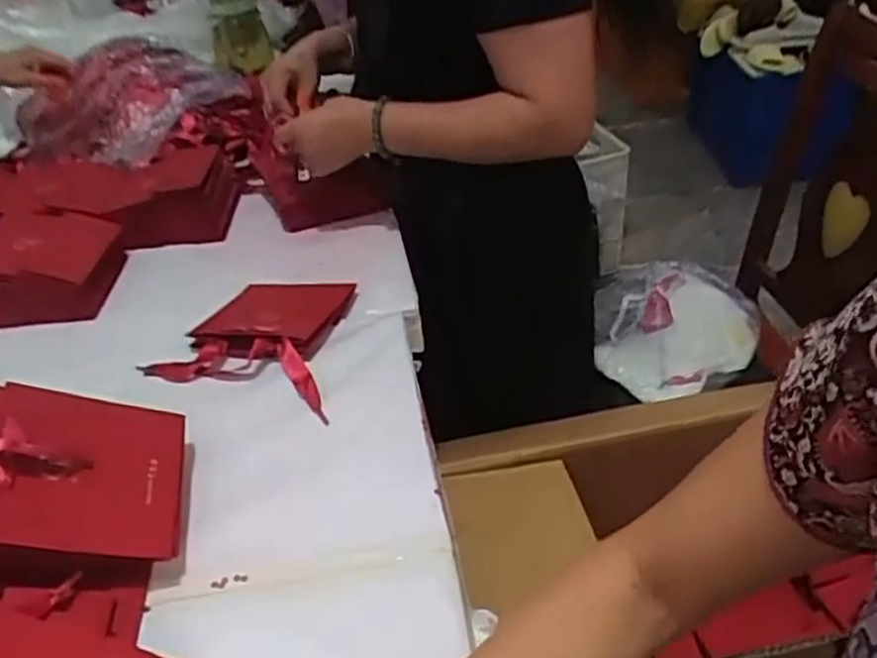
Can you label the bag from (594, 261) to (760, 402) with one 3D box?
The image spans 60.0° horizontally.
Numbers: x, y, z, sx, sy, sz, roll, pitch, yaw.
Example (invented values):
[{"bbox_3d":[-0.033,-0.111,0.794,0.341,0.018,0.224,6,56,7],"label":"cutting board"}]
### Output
[{"bbox_3d":[0.394,0.003,1.267,0.256,0.052,0.324,2,38,11],"label":"bag"}]

